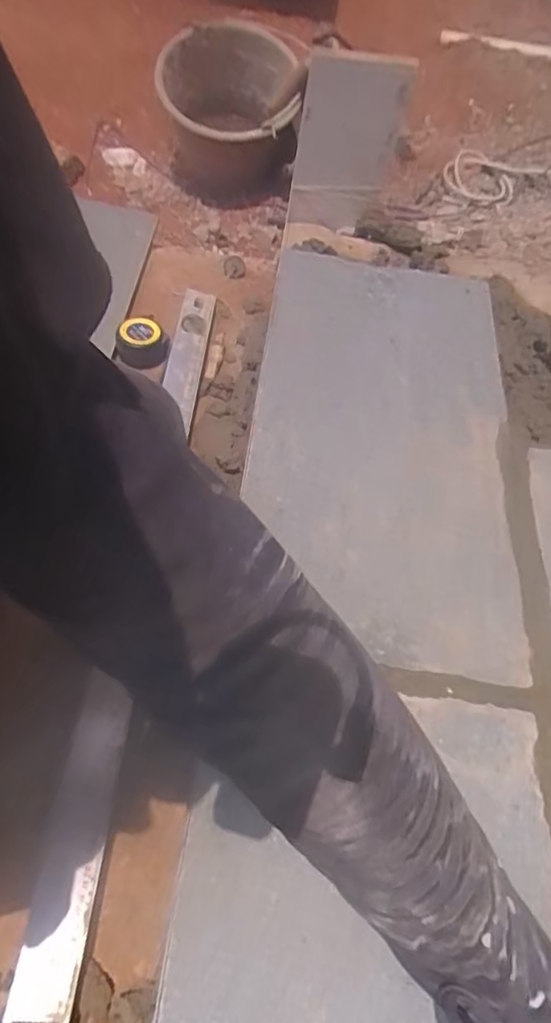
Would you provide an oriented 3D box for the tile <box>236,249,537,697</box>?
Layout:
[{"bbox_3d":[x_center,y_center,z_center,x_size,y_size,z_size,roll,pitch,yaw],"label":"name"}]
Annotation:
[{"bbox_3d":[0.121,-0.100,0.694,0.287,0.020,0.566,9,58,-3],"label":"tile"}]

